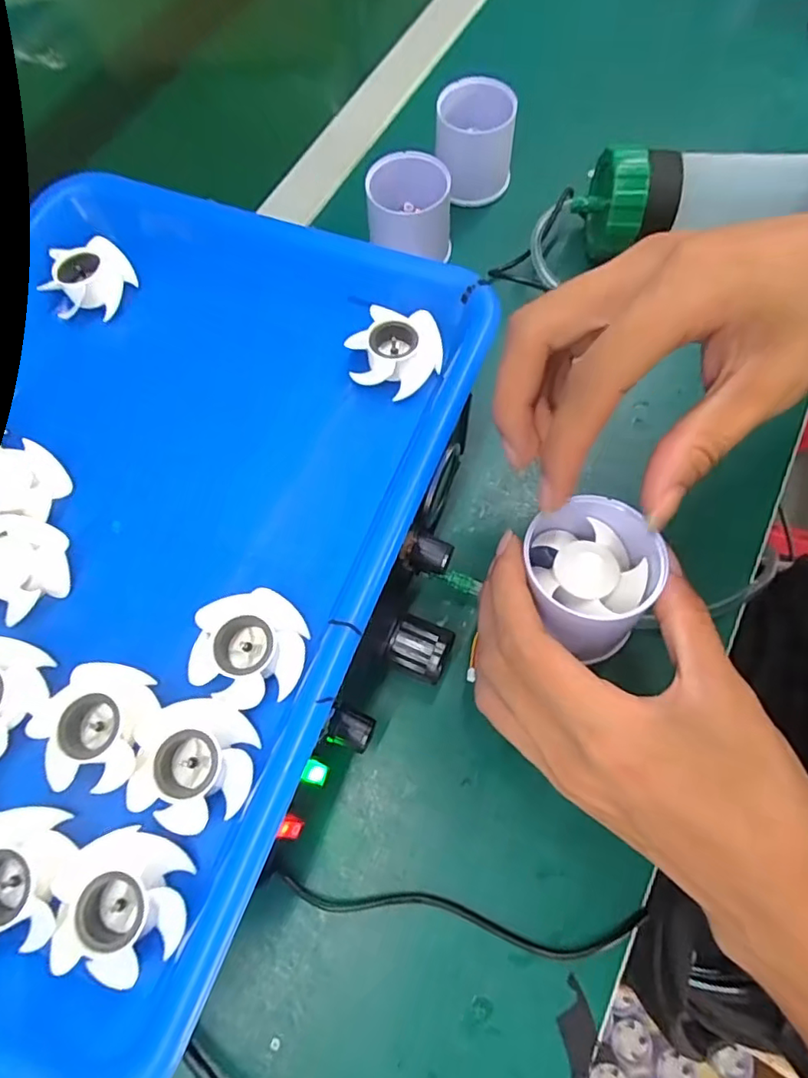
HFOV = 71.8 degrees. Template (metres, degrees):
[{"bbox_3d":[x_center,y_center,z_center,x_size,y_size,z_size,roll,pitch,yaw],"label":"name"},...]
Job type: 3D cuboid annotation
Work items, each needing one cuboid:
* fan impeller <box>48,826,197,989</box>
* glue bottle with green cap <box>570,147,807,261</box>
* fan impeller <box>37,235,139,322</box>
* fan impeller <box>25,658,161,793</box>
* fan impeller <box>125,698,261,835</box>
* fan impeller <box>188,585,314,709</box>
[{"bbox_3d":[-0.095,0.121,0.187,0.040,0.015,0.040,8,69,6],"label":"fan impeller"},{"bbox_3d":[0.209,-0.203,0.339,0.196,0.045,0.046,3,69,4],"label":"glue bottle with green cap"},{"bbox_3d":[-0.162,-0.135,0.289,0.038,0.019,0.037,3,69,4],"label":"fan impeller"},{"bbox_3d":[-0.112,0.068,0.206,0.040,0.013,0.042,-1,69,3],"label":"fan impeller"},{"bbox_3d":[-0.075,0.080,0.201,0.040,0.013,0.043,-1,69,3],"label":"fan impeller"},{"bbox_3d":[-0.060,0.042,0.217,0.042,0.018,0.042,-1,69,3],"label":"fan impeller"}]

